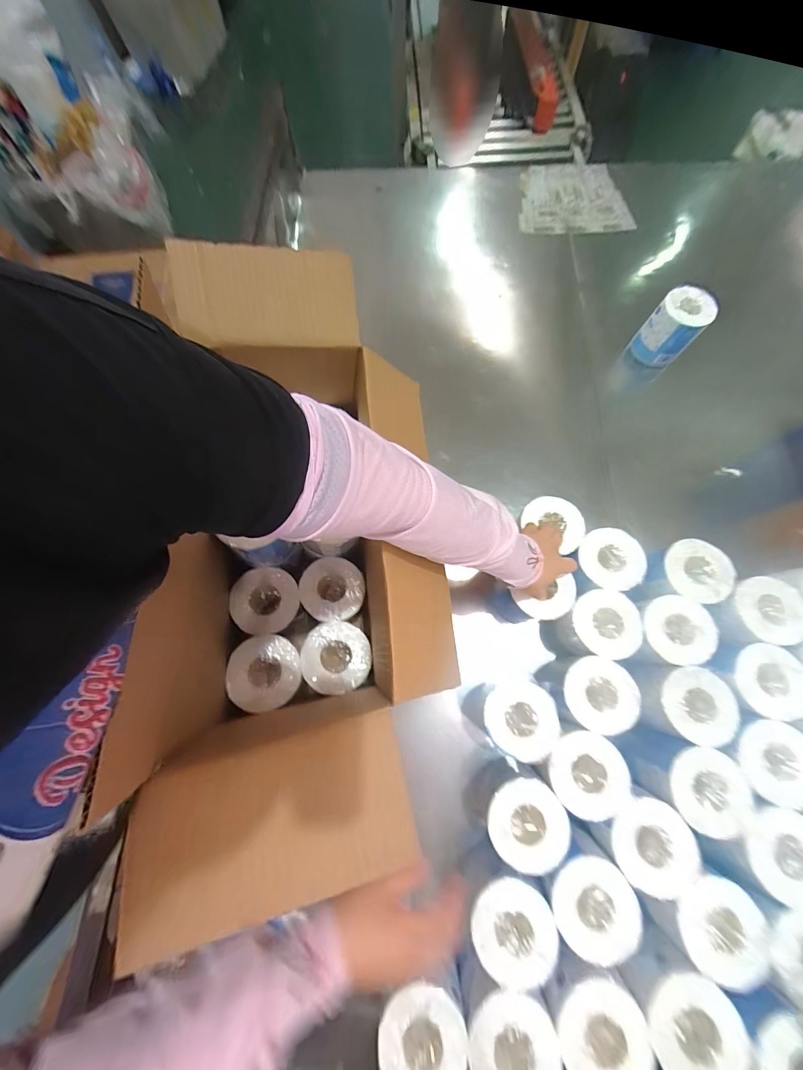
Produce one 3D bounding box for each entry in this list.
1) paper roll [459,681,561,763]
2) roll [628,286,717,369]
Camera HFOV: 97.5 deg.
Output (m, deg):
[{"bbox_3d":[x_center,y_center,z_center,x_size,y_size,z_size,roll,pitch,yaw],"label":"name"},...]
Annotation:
[{"bbox_3d":[0.159,0.272,0.532,0.107,0.123,0.099,-41,75,-10],"label":"paper roll"},{"bbox_3d":[0.572,-0.437,0.751,0.104,0.123,0.102,-42,75,-10],"label":"roll"}]

